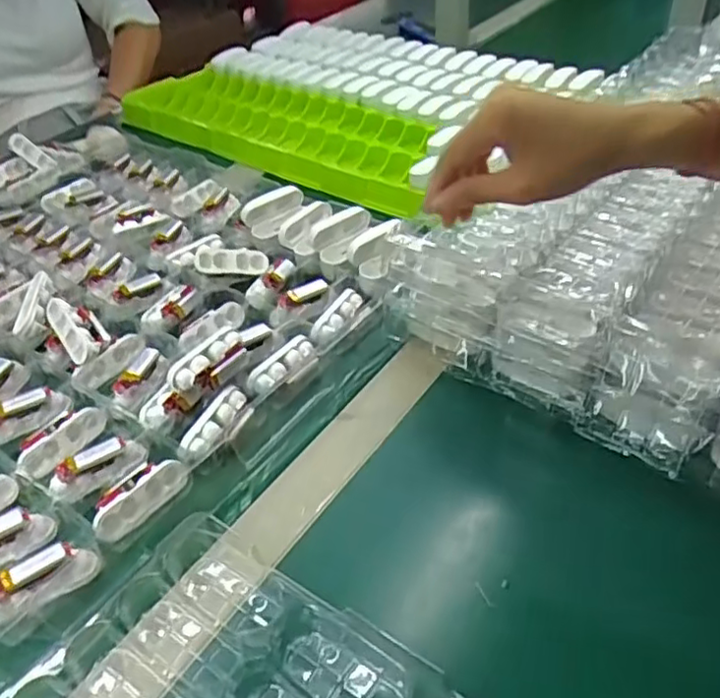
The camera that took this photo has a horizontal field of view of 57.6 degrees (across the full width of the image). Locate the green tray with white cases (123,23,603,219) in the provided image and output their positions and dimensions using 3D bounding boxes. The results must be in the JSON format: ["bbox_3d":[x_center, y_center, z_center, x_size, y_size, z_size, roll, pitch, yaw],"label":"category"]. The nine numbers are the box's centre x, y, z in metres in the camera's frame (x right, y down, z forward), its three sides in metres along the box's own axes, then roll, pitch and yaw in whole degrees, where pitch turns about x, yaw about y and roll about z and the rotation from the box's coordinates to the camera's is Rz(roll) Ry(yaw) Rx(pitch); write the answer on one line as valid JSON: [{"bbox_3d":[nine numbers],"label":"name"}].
[{"bbox_3d":[-0.014,-0.362,0.931,0.566,0.076,0.414,26,49,31],"label":"green tray with white cases"}]

